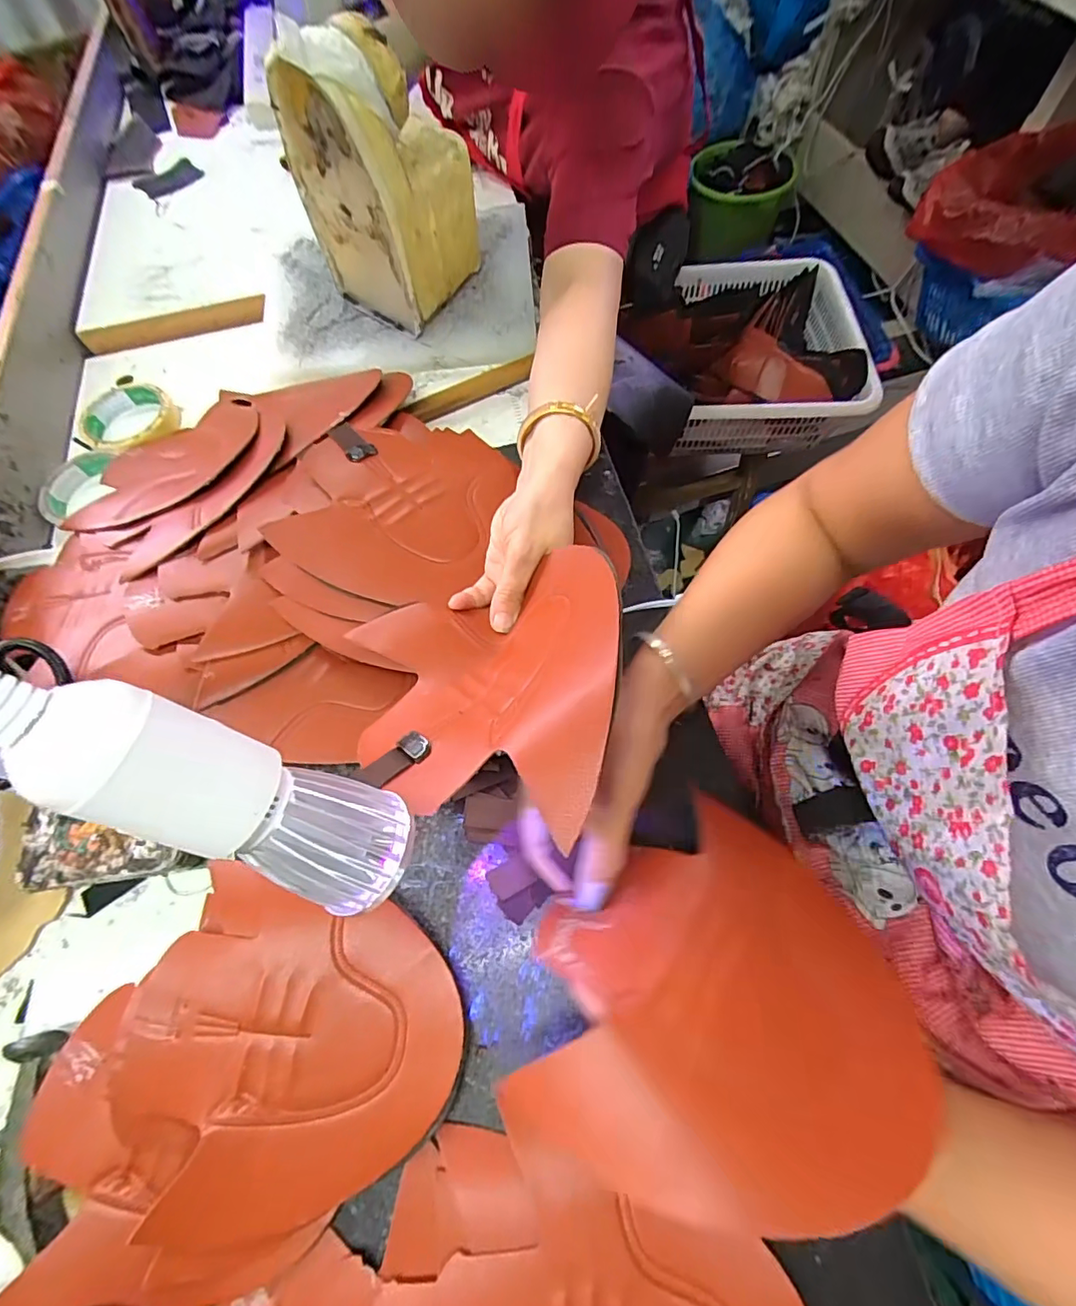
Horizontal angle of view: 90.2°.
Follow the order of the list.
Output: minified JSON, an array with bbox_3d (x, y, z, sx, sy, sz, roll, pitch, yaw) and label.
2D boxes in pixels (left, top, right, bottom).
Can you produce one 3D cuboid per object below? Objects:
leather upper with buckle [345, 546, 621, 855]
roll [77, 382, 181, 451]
[{"bbox_3d":[-0.034,0.014,0.308,0.155,0.033,0.159,1,55,26],"label":"leather upper with buckle"},{"bbox_3d":[-0.422,-0.241,0.555,0.100,0.028,0.088,38,73,19],"label":"roll"}]

